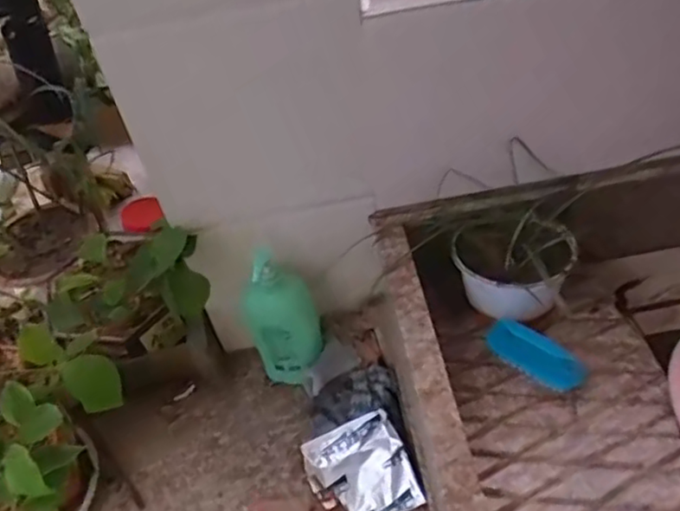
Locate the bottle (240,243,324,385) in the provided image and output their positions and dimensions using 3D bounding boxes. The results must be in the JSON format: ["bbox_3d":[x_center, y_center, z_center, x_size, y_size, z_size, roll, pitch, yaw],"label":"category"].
[{"bbox_3d":[-0.077,0.099,0.933,0.090,0.269,0.074,8,50,13],"label":"bottle"}]

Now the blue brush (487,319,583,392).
[{"bbox_3d":[0.238,0.124,0.788,0.121,0.051,0.032,28,57,27],"label":"blue brush"}]

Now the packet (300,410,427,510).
[{"bbox_3d":[0.030,0.303,0.895,0.143,0.022,0.143,-32,54,9],"label":"packet"}]

